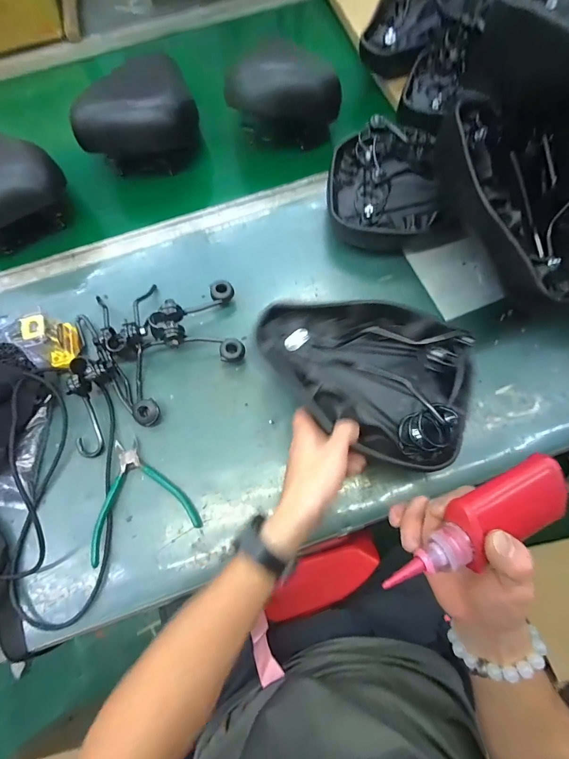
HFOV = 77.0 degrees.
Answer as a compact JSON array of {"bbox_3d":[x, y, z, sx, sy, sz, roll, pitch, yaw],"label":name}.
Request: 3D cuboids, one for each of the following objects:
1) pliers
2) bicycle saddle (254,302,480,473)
[{"bbox_3d":[-0.190,0.144,0.460,0.133,0.011,0.136,-20,73,-5],"label":"pliers"},{"bbox_3d":[0.095,-0.019,0.406,0.249,0.076,0.172,26,74,9],"label":"bicycle saddle"}]

